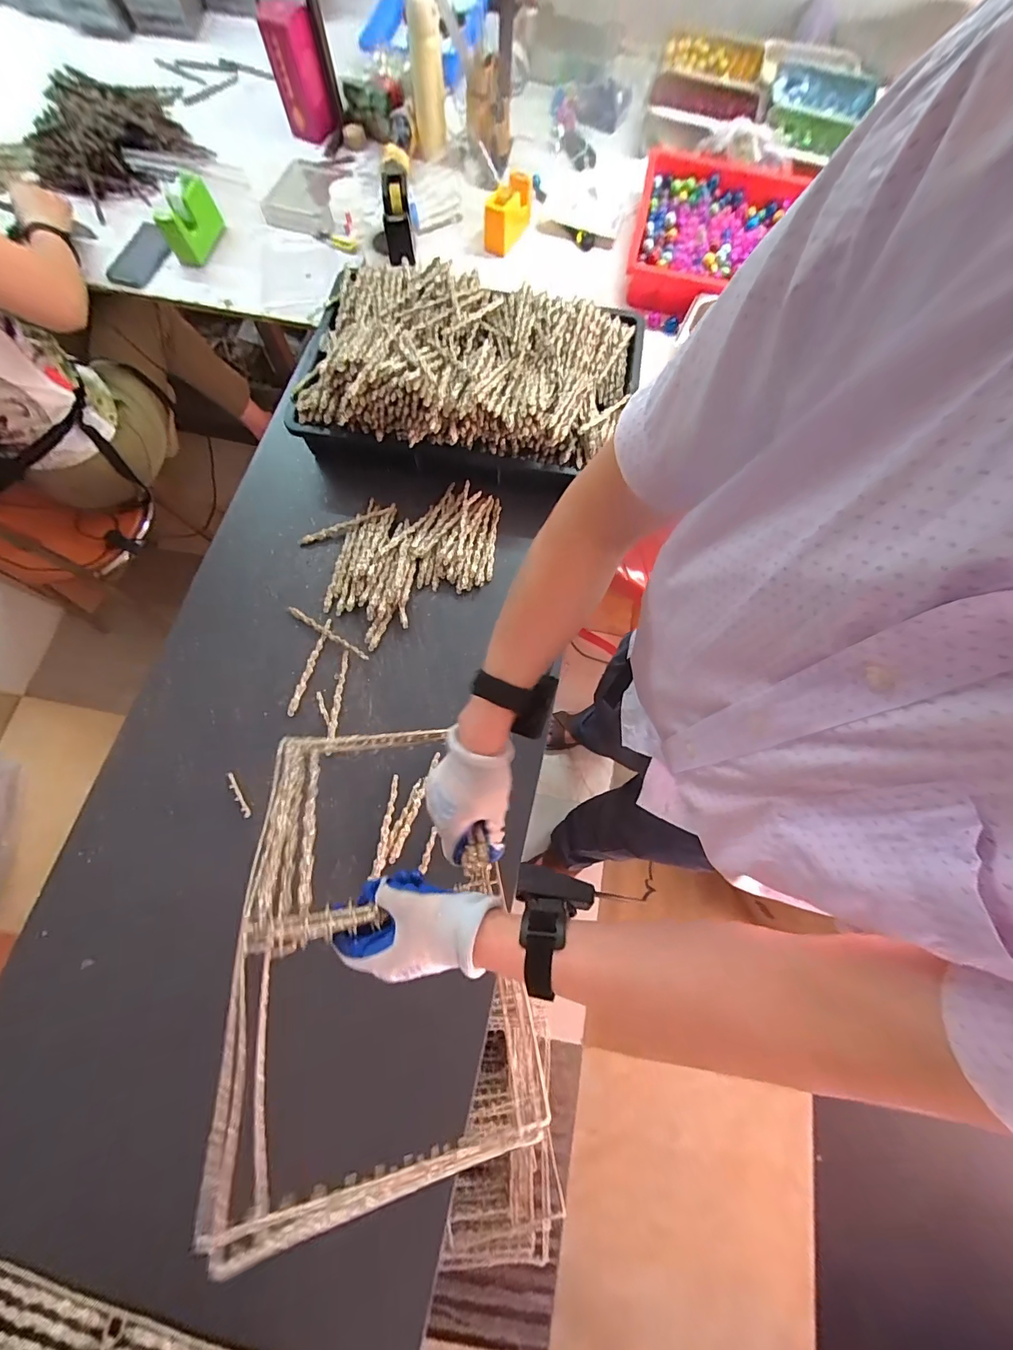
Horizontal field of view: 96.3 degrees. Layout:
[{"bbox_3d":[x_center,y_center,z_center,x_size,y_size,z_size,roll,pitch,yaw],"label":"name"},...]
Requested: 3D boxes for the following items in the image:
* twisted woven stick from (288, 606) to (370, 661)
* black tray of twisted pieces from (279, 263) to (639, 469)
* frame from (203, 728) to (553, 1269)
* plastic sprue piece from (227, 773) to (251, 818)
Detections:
[{"bbox_3d":[-0.279,-0.066,0.710,0.156,0.013,0.013,32,75,7],"label":"twisted woven stick"},{"bbox_3d":[-0.053,-0.542,0.791,0.575,0.125,0.372,6,74,0],"label":"black tray of twisted pieces"},{"bbox_3d":[-0.112,0.212,0.411,0.232,0.031,0.367,-3,53,-14],"label":"frame"},{"bbox_3d":[-0.379,0.169,0.641,0.011,0.005,0.069,-31,77,-10],"label":"plastic sprue piece"}]

